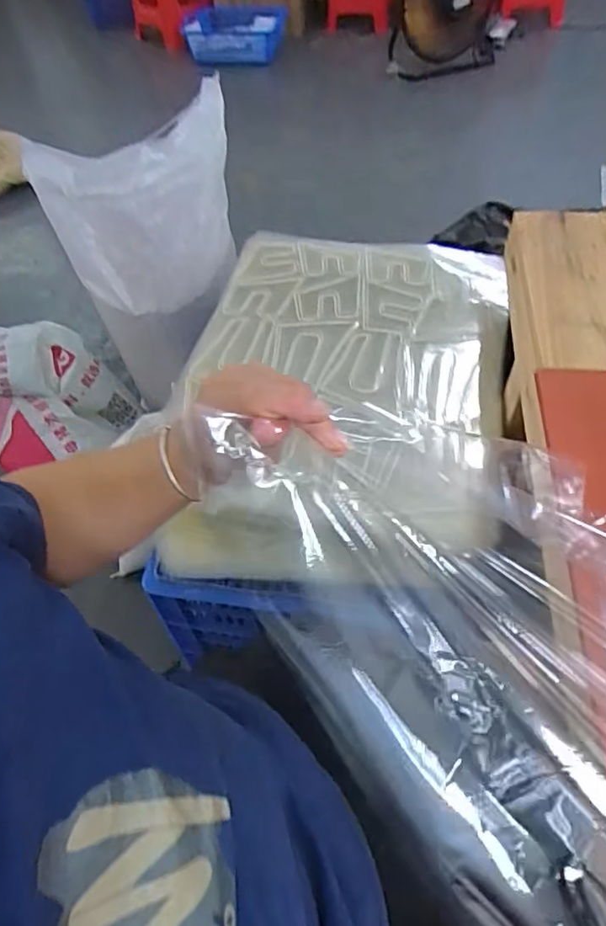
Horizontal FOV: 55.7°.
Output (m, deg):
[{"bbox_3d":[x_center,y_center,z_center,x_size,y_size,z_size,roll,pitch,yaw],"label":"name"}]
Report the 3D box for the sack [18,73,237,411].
[{"bbox_3d":[-0.311,-0.410,1.224,0.352,0.581,0.243,-19,54,-10],"label":"sack"}]

